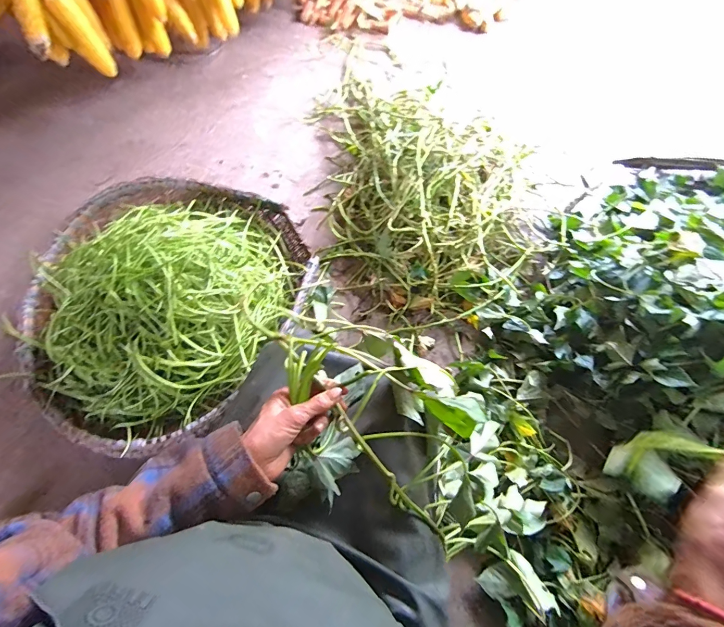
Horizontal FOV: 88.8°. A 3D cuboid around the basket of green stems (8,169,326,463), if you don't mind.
[{"bbox_3d":[-0.545,-0.093,0.956,0.687,0.258,0.754,36,74,13],"label":"basket of green stems"}]

